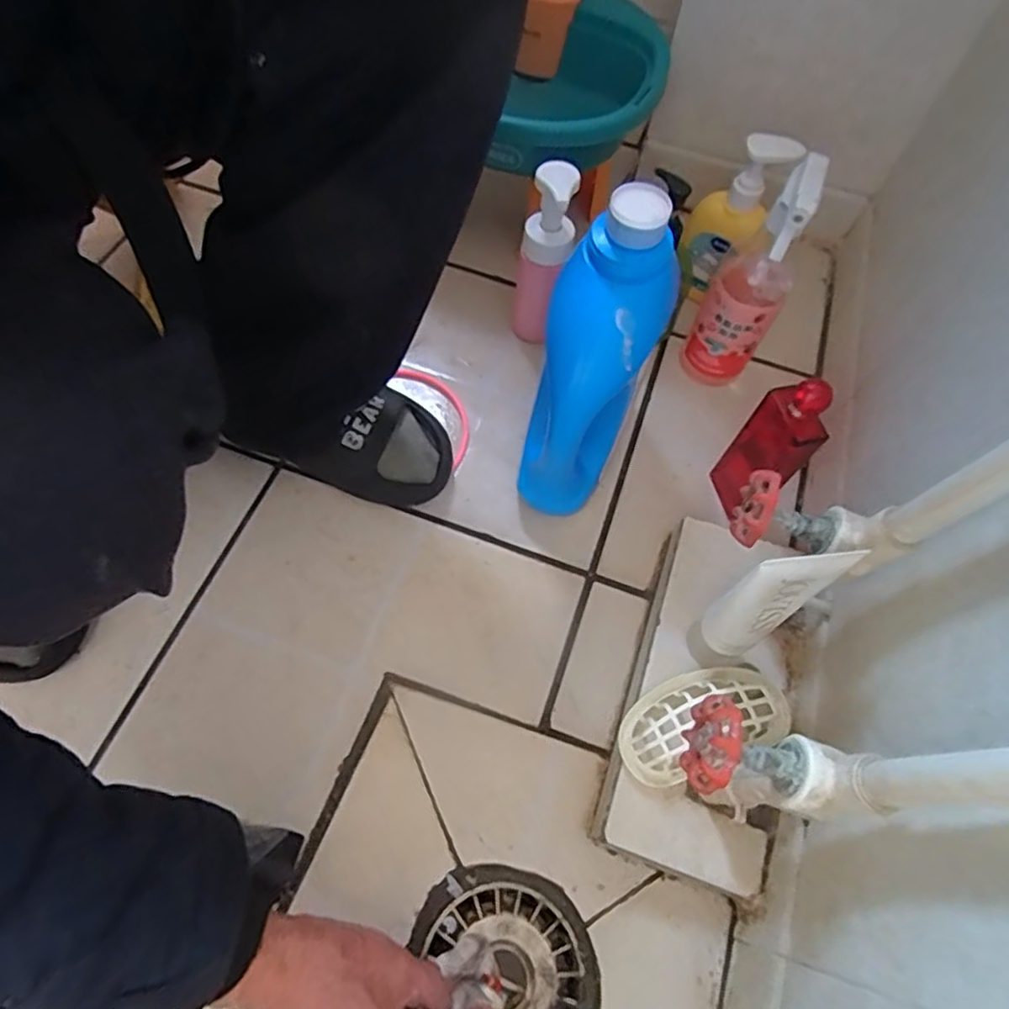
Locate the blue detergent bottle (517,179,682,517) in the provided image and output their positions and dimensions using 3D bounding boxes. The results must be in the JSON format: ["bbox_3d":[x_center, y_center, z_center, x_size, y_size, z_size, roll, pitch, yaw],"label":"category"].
[{"bbox_3d":[0.059,-0.094,0.491,0.082,0.260,0.107,20,62,7],"label":"blue detergent bottle"}]

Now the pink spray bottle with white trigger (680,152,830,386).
[{"bbox_3d":[0.221,-0.191,0.565,0.057,0.241,0.099,28,63,11],"label":"pink spray bottle with white trigger"}]

